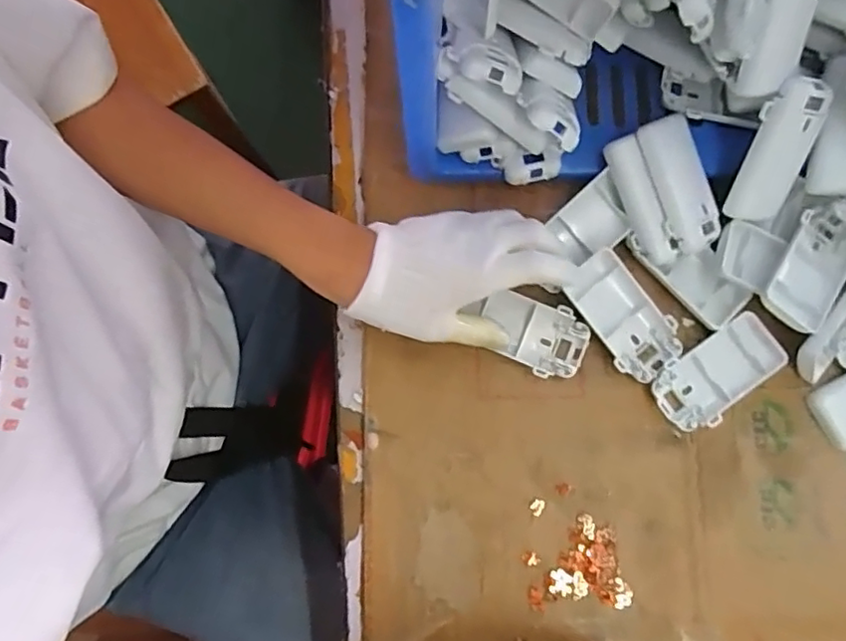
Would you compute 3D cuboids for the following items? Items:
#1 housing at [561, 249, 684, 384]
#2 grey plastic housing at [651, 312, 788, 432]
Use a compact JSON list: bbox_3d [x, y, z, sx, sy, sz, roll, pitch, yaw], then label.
[{"bbox_3d":[0.145,-0.001,0.434,0.051,0.028,0.092,-43,82,-7],"label":"housing"},{"bbox_3d":[0.211,0.038,0.433,0.094,0.018,0.050,-38,81,-6],"label":"grey plastic housing"}]

